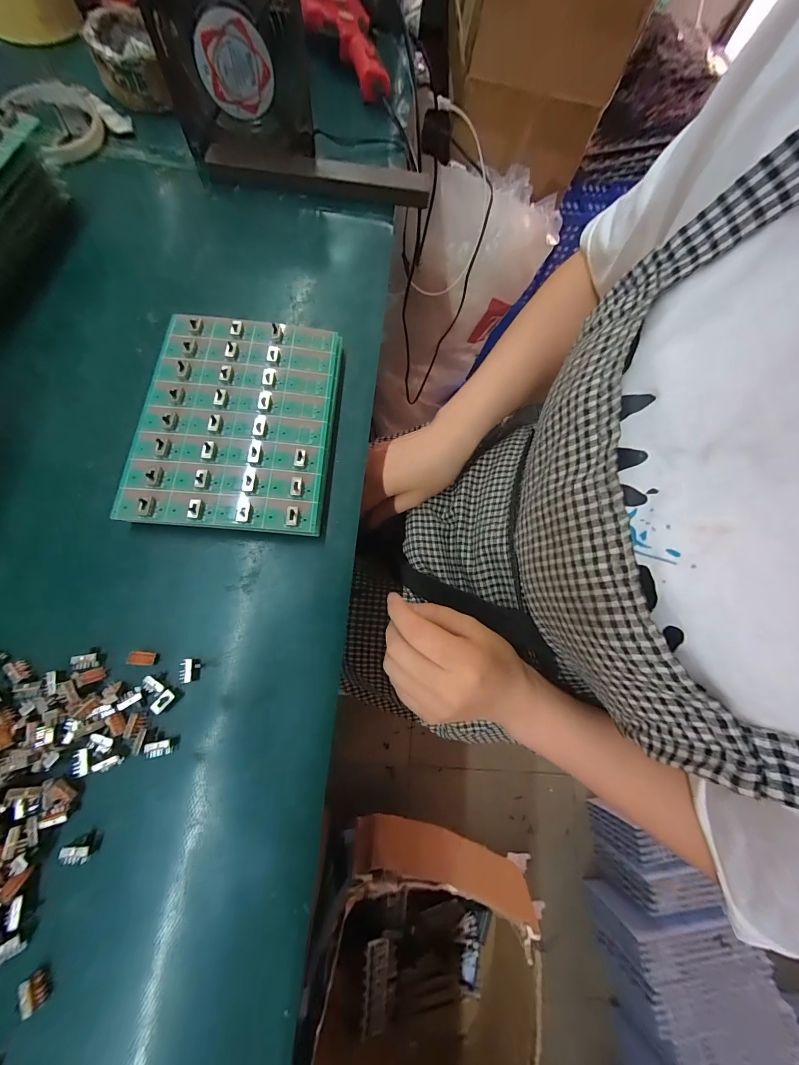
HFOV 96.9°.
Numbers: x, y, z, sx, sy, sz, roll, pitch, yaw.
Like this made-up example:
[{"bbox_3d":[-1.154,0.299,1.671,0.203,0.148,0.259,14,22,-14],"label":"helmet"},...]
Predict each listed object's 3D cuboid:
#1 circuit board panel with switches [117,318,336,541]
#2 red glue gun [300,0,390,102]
[{"bbox_3d":[-0.114,-0.083,0.252,0.127,0.015,0.166,4,72,-5],"label":"circuit board panel with switches"},{"bbox_3d":[-0.063,-0.551,0.397,0.080,0.031,0.150,-11,74,-10],"label":"red glue gun"}]

